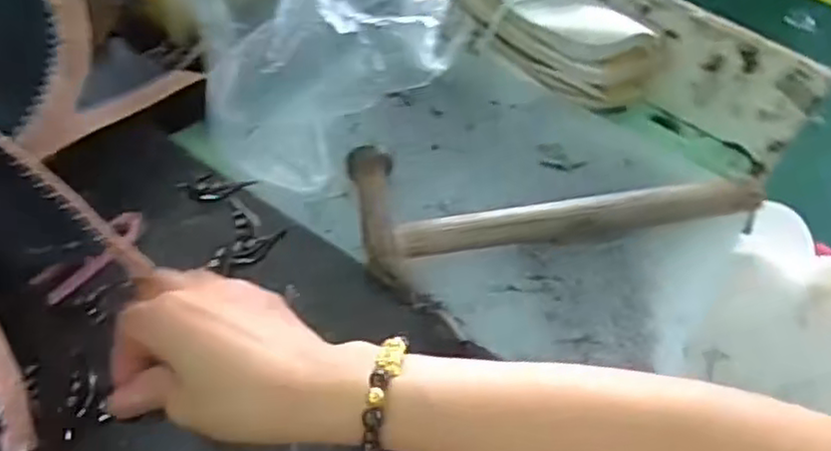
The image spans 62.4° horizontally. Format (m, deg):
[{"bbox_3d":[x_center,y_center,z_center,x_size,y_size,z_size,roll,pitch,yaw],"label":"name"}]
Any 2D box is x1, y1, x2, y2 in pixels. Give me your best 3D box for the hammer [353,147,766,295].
[{"bbox_3d":[0.083,-0.027,0.426,0.243,0.024,0.099,-14,55,-13],"label":"hammer"}]

